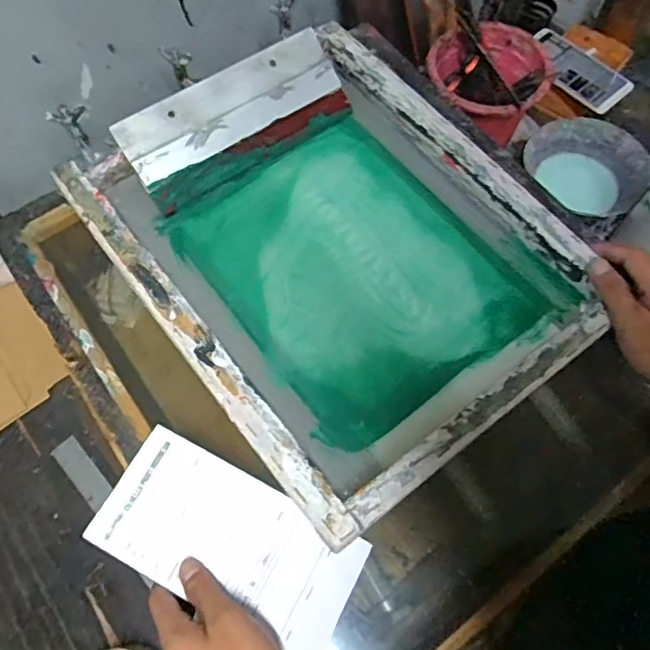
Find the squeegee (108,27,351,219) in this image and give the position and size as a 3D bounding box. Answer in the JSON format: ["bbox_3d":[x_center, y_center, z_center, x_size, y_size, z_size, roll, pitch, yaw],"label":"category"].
[{"bbox_3d":[-0.092,-0.221,0.607,0.243,0.028,0.101,-36,107,-13],"label":"squeegee"}]

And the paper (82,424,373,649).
[{"bbox_3d":[-0.079,0.177,0.466,0.211,0.006,0.105,26,70,9],"label":"paper"}]

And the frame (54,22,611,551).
[{"bbox_3d":[0.009,-0.078,0.544,0.345,0.051,0.430,-35,73,-14],"label":"frame"}]

